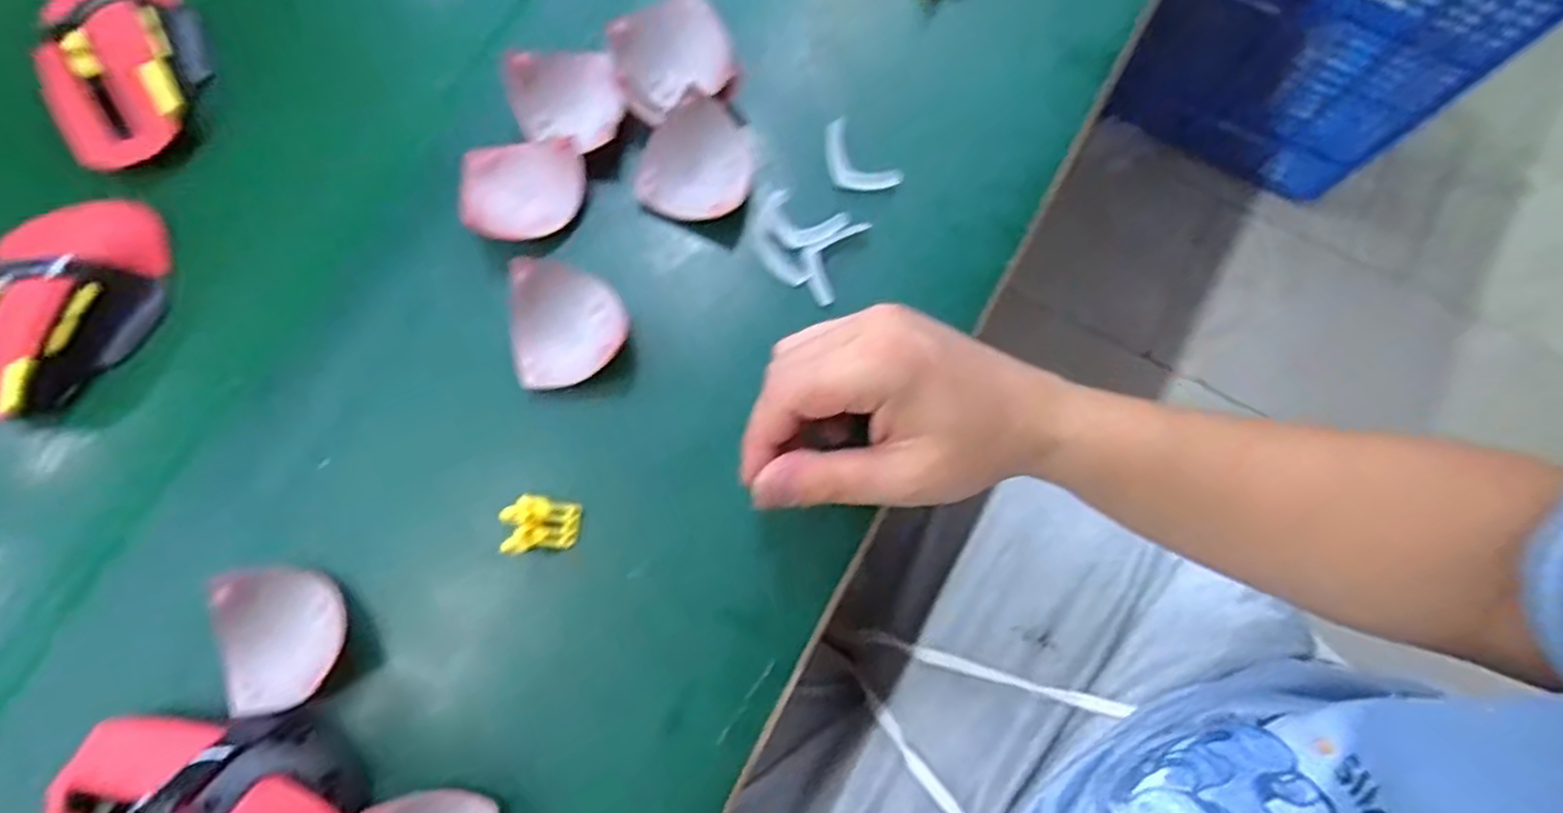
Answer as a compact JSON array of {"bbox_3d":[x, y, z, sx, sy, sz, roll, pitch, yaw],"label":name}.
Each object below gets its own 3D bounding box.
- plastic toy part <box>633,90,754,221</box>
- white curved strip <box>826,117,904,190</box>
[{"bbox_3d":[-0.043,-0.125,0.377,0.055,0.032,0.055,19,78,4],"label":"plastic toy part"},{"bbox_3d":[0.038,-0.126,0.387,0.047,0.009,0.029,40,81,8],"label":"white curved strip"}]

